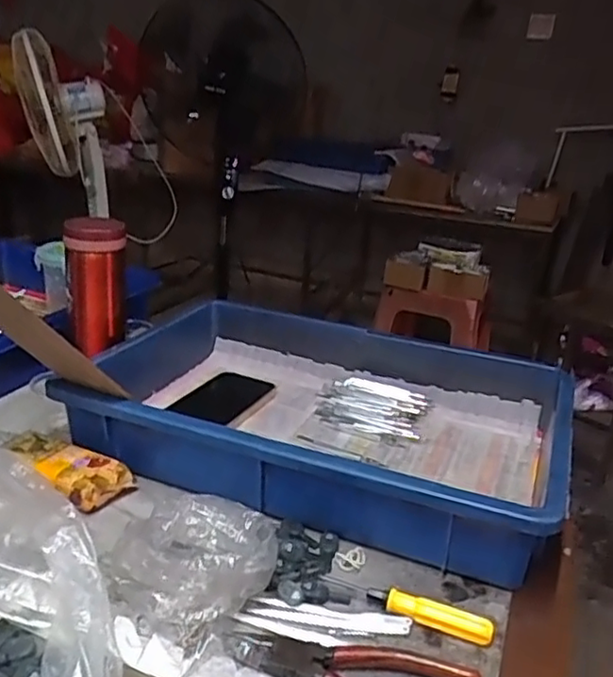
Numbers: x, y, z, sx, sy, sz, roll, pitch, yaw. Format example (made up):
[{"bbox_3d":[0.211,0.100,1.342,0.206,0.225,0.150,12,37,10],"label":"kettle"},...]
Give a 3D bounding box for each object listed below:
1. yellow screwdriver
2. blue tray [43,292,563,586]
[{"bbox_3d":[0.066,0.180,0.436,0.117,0.016,0.013,14,24,23],"label":"yellow screwdriver"},{"bbox_3d":[0.003,0.065,0.619,0.453,0.072,0.284,12,23,19],"label":"blue tray"}]

